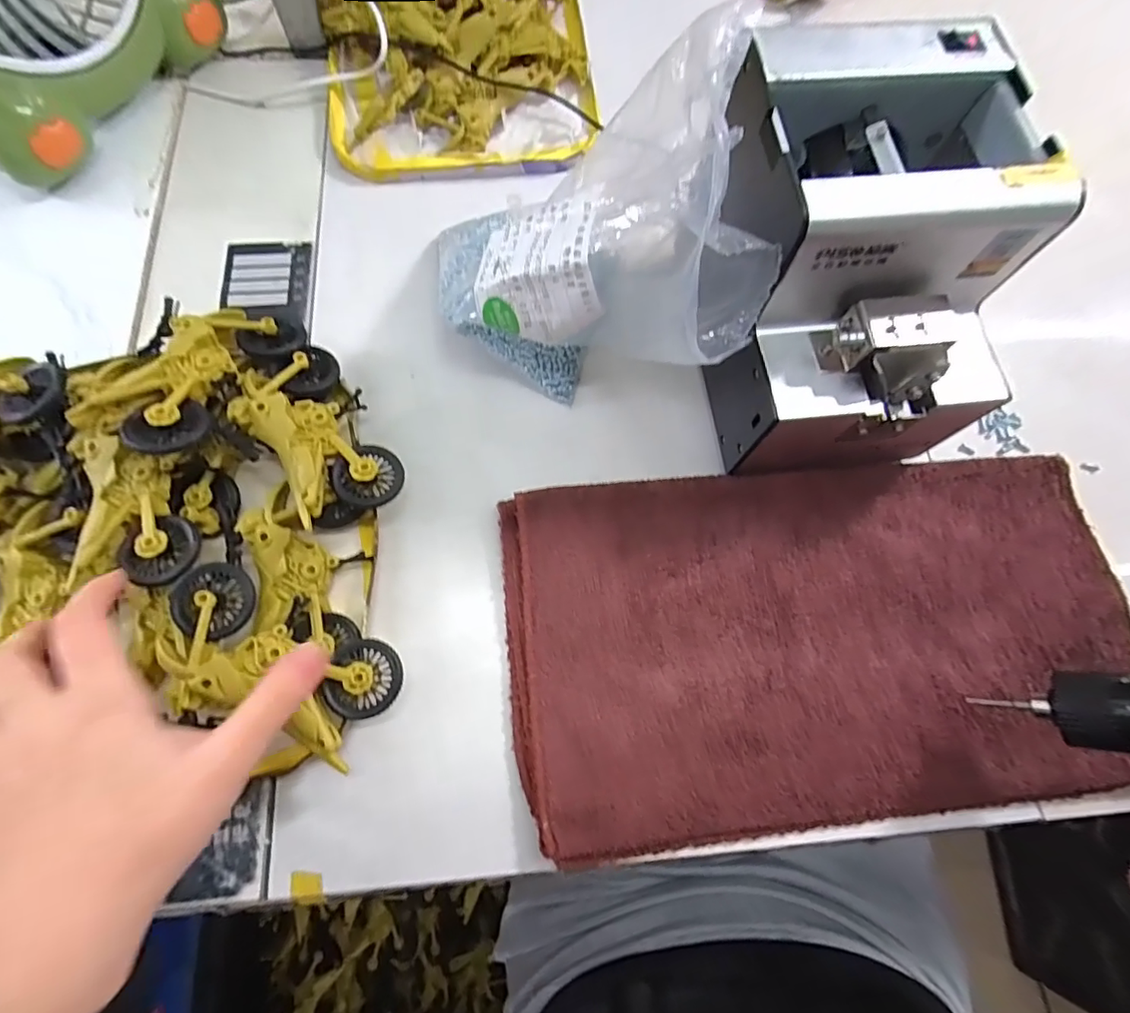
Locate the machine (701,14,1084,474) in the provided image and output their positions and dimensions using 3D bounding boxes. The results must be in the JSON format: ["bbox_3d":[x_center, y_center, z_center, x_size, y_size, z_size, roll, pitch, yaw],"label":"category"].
[{"bbox_3d":[0.150,-0.126,0.295,0.135,0.140,0.177,-5,72,-4],"label":"machine"}]

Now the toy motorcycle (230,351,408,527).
[{"bbox_3d":[-0.144,-0.043,0.315,0.062,0.040,0.119,-32,76,-11],"label":"toy motorcycle"}]

